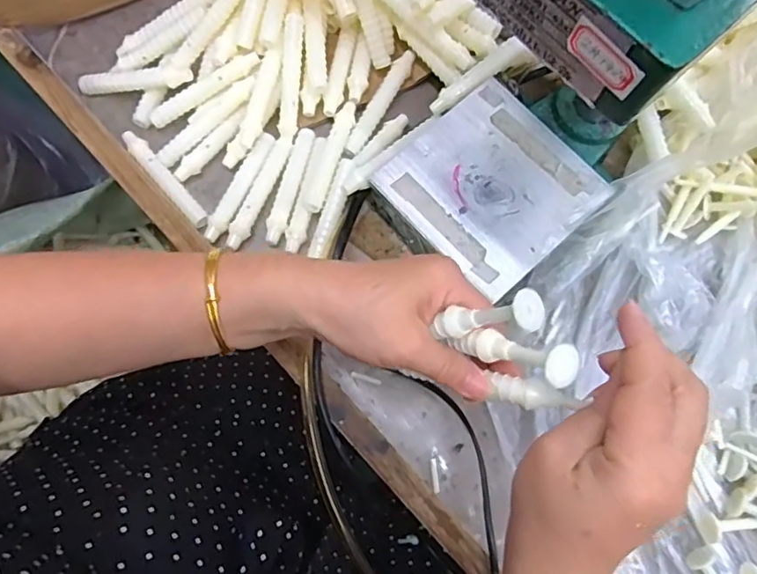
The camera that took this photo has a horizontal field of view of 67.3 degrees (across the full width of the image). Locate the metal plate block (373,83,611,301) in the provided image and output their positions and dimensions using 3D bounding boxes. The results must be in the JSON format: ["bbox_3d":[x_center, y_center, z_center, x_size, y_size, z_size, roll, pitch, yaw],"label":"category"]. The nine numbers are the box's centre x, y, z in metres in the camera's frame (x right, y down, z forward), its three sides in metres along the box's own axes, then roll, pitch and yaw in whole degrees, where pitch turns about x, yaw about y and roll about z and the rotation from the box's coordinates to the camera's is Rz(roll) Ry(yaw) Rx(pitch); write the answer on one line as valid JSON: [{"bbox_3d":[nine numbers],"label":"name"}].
[{"bbox_3d":[0.074,-0.066,0.393,0.123,0.024,0.120,-41,79,-9],"label":"metal plate block"}]

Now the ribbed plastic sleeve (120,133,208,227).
[{"bbox_3d":[-0.164,-0.086,0.430,0.014,0.013,0.083,-41,79,-9],"label":"ribbed plastic sleeve"}]

